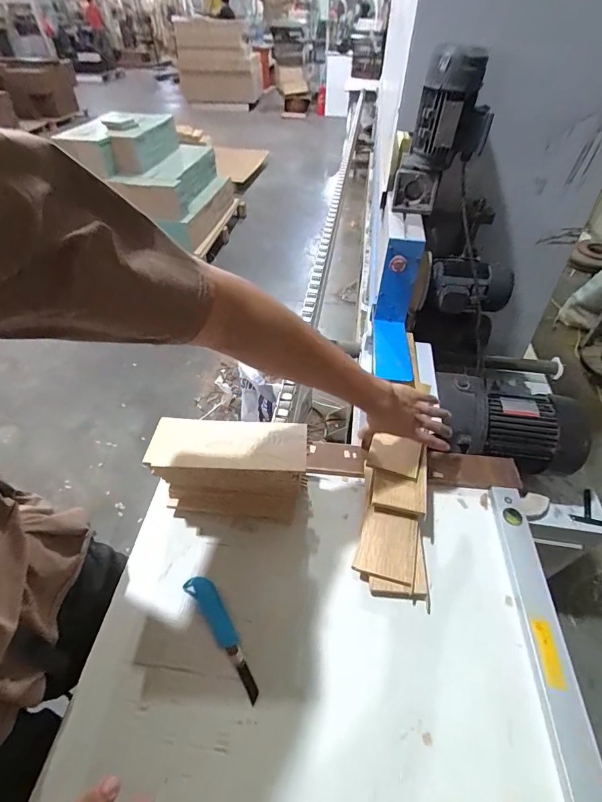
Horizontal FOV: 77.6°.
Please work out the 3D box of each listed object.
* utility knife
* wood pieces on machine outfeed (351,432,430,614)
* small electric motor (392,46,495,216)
[{"bbox_3d":[-0.119,0.355,0.575,0.037,0.012,0.193,-28,54,-25],"label":"utility knife"},{"bbox_3d":[0.163,0.196,0.654,0.114,0.037,0.264,7,65,5],"label":"wood pieces on machine outfeed"},{"bbox_3d":[0.314,-0.570,0.819,0.157,0.273,0.126,18,49,15],"label":"small electric motor"}]

